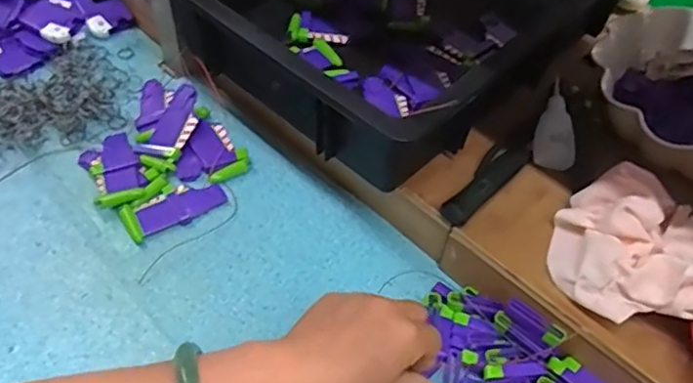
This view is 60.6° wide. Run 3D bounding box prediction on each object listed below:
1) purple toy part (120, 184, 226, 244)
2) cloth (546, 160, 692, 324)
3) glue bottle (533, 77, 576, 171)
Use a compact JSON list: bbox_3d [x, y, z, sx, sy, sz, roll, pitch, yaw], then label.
[{"bbox_3d":[-0.155,0.015,0.536,0.088,0.007,0.037,-25,56,-23],"label":"purple toy part"},{"bbox_3d":[0.218,0.035,0.426,0.135,0.034,0.113,-5,53,31],"label":"cloth"},{"bbox_3d":[0.184,-0.061,0.524,0.033,0.020,0.082,7,78,1],"label":"glue bottle"}]

